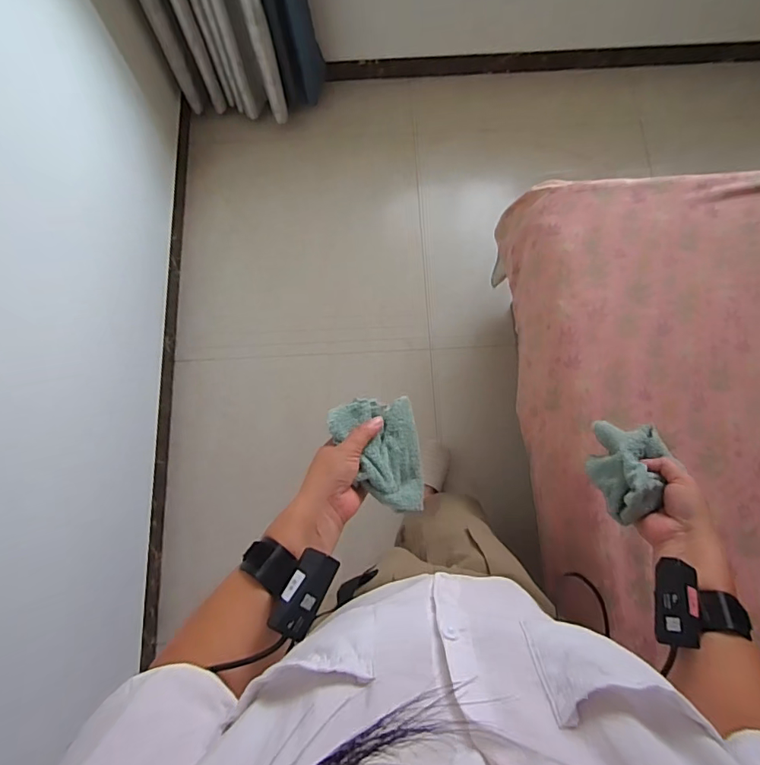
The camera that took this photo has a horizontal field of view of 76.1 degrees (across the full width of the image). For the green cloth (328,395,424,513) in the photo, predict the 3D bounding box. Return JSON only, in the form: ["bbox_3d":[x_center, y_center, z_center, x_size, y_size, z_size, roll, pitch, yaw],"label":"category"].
[{"bbox_3d":[0.002,0.078,0.526,0.092,0.021,0.126,-6,74,-25],"label":"green cloth"}]

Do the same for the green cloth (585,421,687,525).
[{"bbox_3d":[0.289,0.101,0.569,0.066,0.074,0.117,20,79,4],"label":"green cloth"}]

